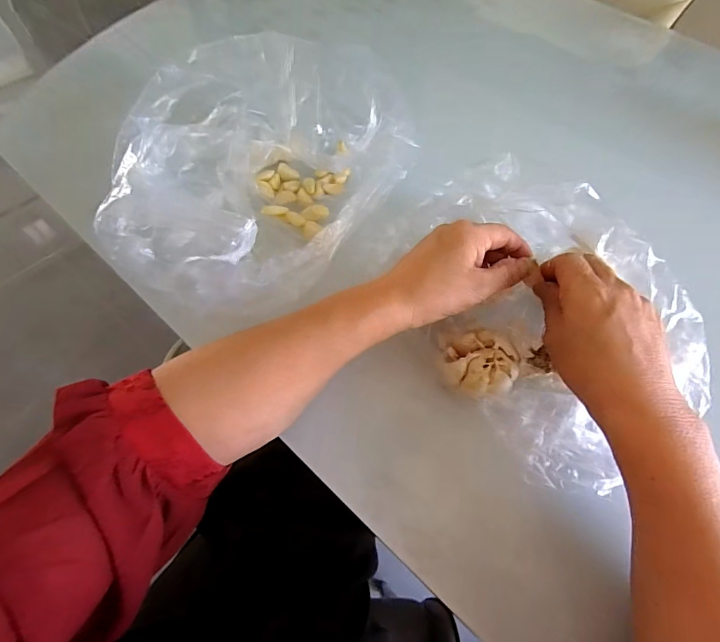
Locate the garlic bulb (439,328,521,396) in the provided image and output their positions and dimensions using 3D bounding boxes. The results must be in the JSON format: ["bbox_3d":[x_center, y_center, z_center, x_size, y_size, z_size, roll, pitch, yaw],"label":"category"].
[{"bbox_3d":[0.091,0.030,0.297,0.050,0.029,0.054,1,61,-3],"label":"garlic bulb"}]

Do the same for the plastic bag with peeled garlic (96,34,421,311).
[{"bbox_3d":[-0.106,-0.128,0.325,0.227,0.113,0.228,-37,69,-21],"label":"plastic bag with peeled garlic"}]

